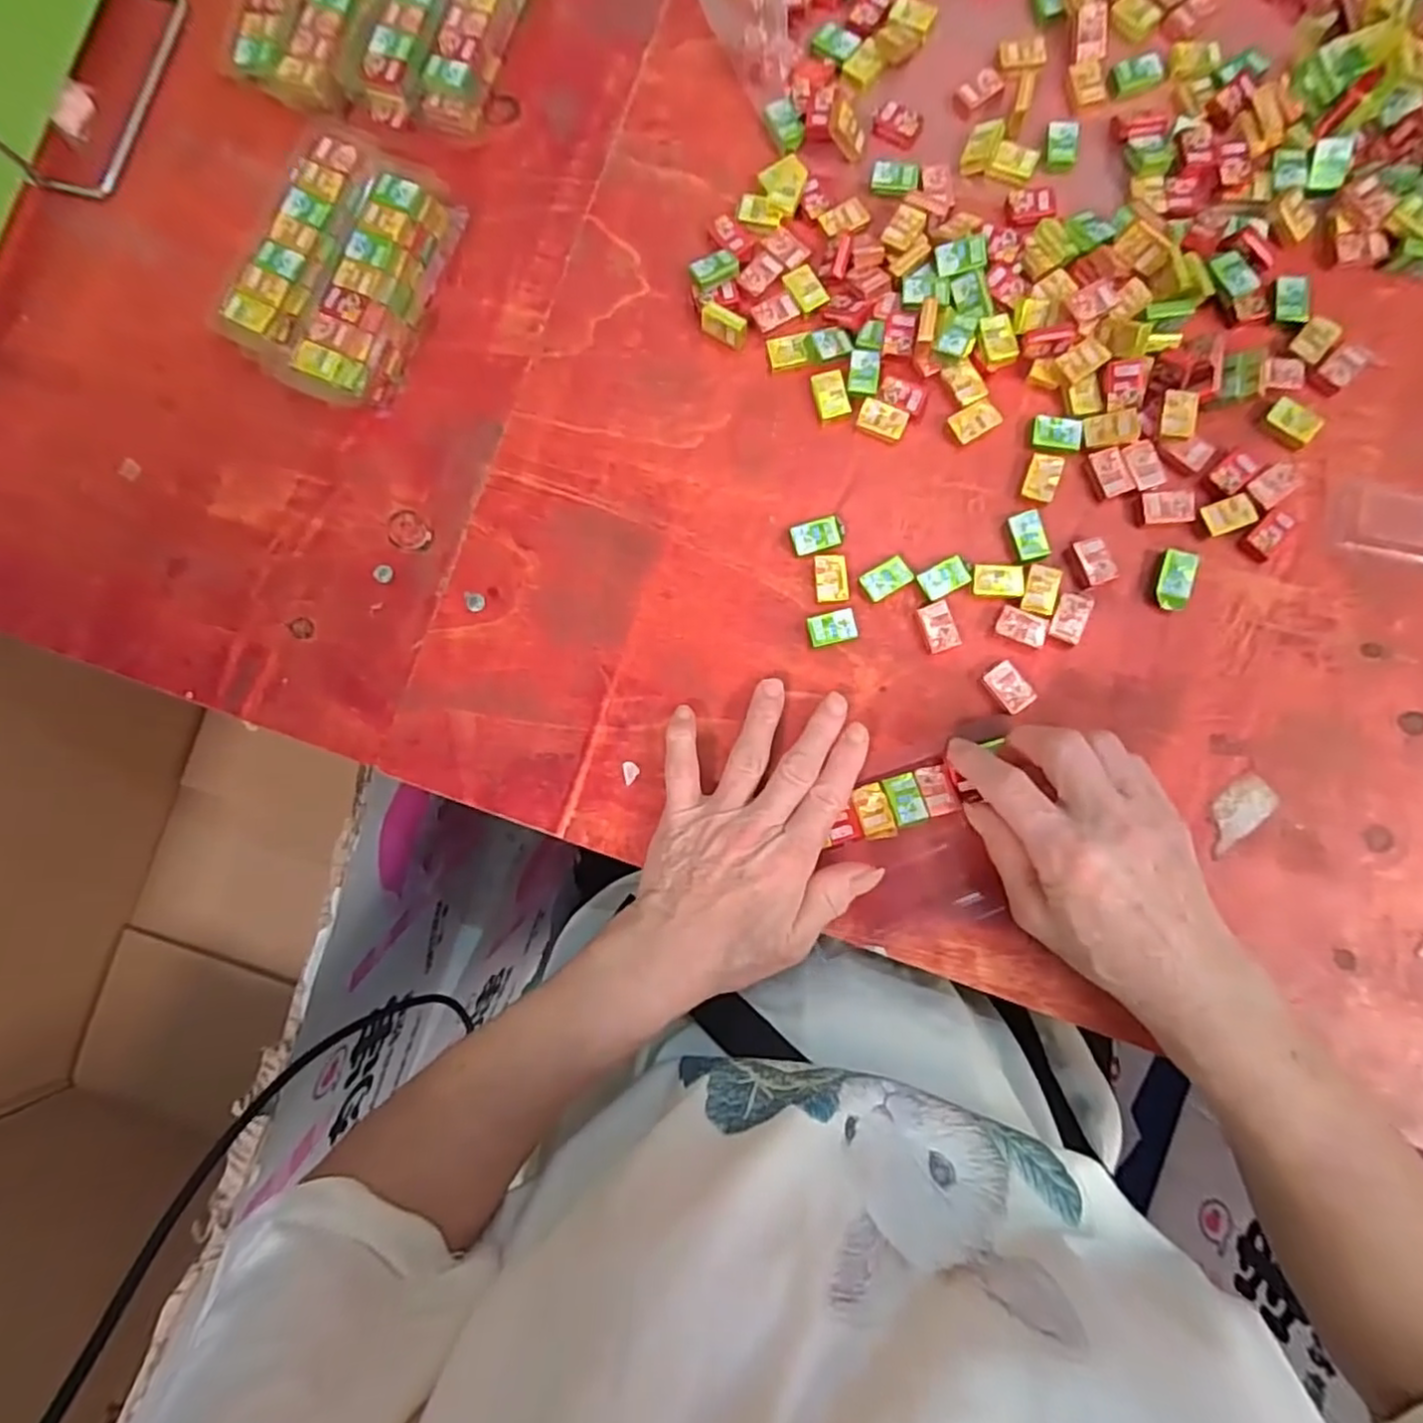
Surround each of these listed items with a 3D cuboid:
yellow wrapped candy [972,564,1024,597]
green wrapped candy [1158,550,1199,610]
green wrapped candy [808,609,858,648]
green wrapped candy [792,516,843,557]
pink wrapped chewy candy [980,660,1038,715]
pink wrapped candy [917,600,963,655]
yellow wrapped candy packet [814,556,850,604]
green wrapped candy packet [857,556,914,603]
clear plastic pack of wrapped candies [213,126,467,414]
[{"bbox_3d":[0.153,-0.070,0.364,0.026,0.004,0.018,7,85,5],"label":"yellow wrapped candy"},{"bbox_3d":[0.245,-0.070,0.360,0.017,0.007,0.033,12,86,5],"label":"green wrapped candy"},{"bbox_3d":[0.065,-0.045,0.370,0.025,0.008,0.016,-13,84,3],"label":"green wrapped candy"},{"bbox_3d":[0.058,-0.096,0.375,0.028,0.008,0.017,-18,84,3],"label":"green wrapped candy"},{"bbox_3d":[0.157,-0.013,0.360,0.019,0.009,0.027,-37,83,0],"label":"pink wrapped chewy candy"},{"bbox_3d":[0.122,-0.045,0.366,0.017,0.009,0.026,-14,84,3],"label":"pink wrapped candy"},{"bbox_3d":[0.065,-0.072,0.371,0.018,0.008,0.026,-8,84,4],"label":"yellow wrapped candy packet"},{"bbox_3d":[0.095,-0.071,0.370,0.026,0.008,0.017,-32,83,1],"label":"green wrapped candy packet"},{"bbox_3d":[-0.210,-0.250,0.394,0.092,0.040,0.139,26,87,6],"label":"clear plastic pack of wrapped candies"}]

